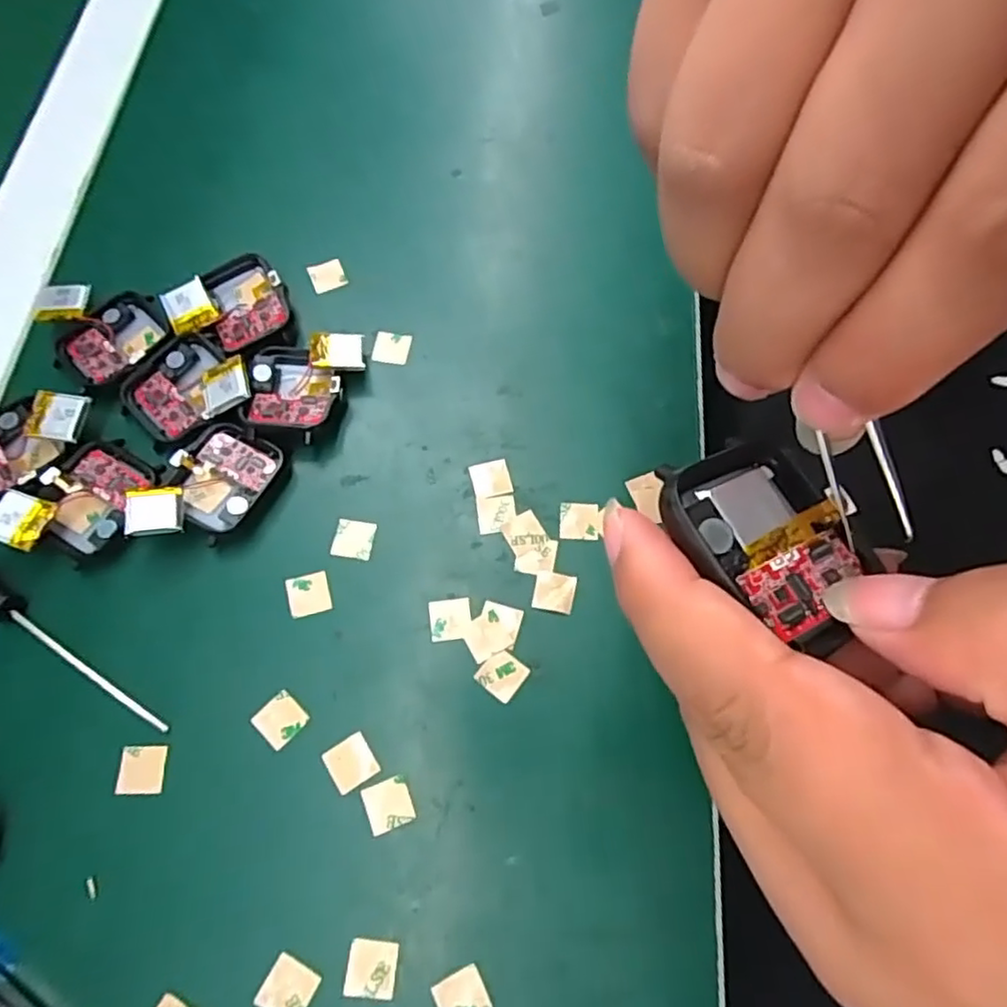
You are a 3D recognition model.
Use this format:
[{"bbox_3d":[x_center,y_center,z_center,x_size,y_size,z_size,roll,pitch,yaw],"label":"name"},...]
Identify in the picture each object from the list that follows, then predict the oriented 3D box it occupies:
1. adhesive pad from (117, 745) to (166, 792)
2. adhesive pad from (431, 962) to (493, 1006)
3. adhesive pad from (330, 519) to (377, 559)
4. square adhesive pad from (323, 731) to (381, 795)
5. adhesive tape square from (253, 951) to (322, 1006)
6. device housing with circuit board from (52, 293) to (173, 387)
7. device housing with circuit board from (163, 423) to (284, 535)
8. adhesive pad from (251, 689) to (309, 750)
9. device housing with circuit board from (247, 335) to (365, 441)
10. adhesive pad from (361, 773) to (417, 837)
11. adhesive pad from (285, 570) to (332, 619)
[{"bbox_3d":[-0.125,0.091,0.230,0.015,0.004,0.015,-2,68,-3],"label":"adhesive pad"},{"bbox_3d":[-0.013,0.154,0.208,0.015,0.004,0.015,-26,71,-12],"label":"adhesive pad"},{"bbox_3d":[-0.059,0.013,0.263,0.016,0.004,0.016,9,68,1],"label":"adhesive pad"},{"bbox_3d":[-0.053,0.090,0.233,0.016,0.004,0.016,-29,72,-13],"label":"square adhesive pad"},{"bbox_3d":[-0.067,0.151,0.208,0.016,0.004,0.015,27,70,8],"label":"adhesive tape square"},{"bbox_3d":[-0.166,-0.069,0.287,0.045,0.011,0.036,-34,73,-14],"label":"device housing with circuit board"},{"bbox_3d":[-0.112,-0.009,0.265,0.036,0.011,0.043,25,69,8],"label":"device housing with circuit board"},{"bbox_3d":[-0.079,0.076,0.238,0.015,0.004,0.015,41,72,13],"label":"adhesive pad"},{"bbox_3d":[-0.083,-0.049,0.281,0.045,0.014,0.047,2,68,-1],"label":"device housing with circuit board"},{"bbox_3d":[-0.039,0.102,0.228,0.016,0.004,0.015,-20,70,-10],"label":"adhesive pad"},{"bbox_3d":[-0.074,0.034,0.255,0.015,0.004,0.015,-15,69,-8],"label":"adhesive pad"}]

